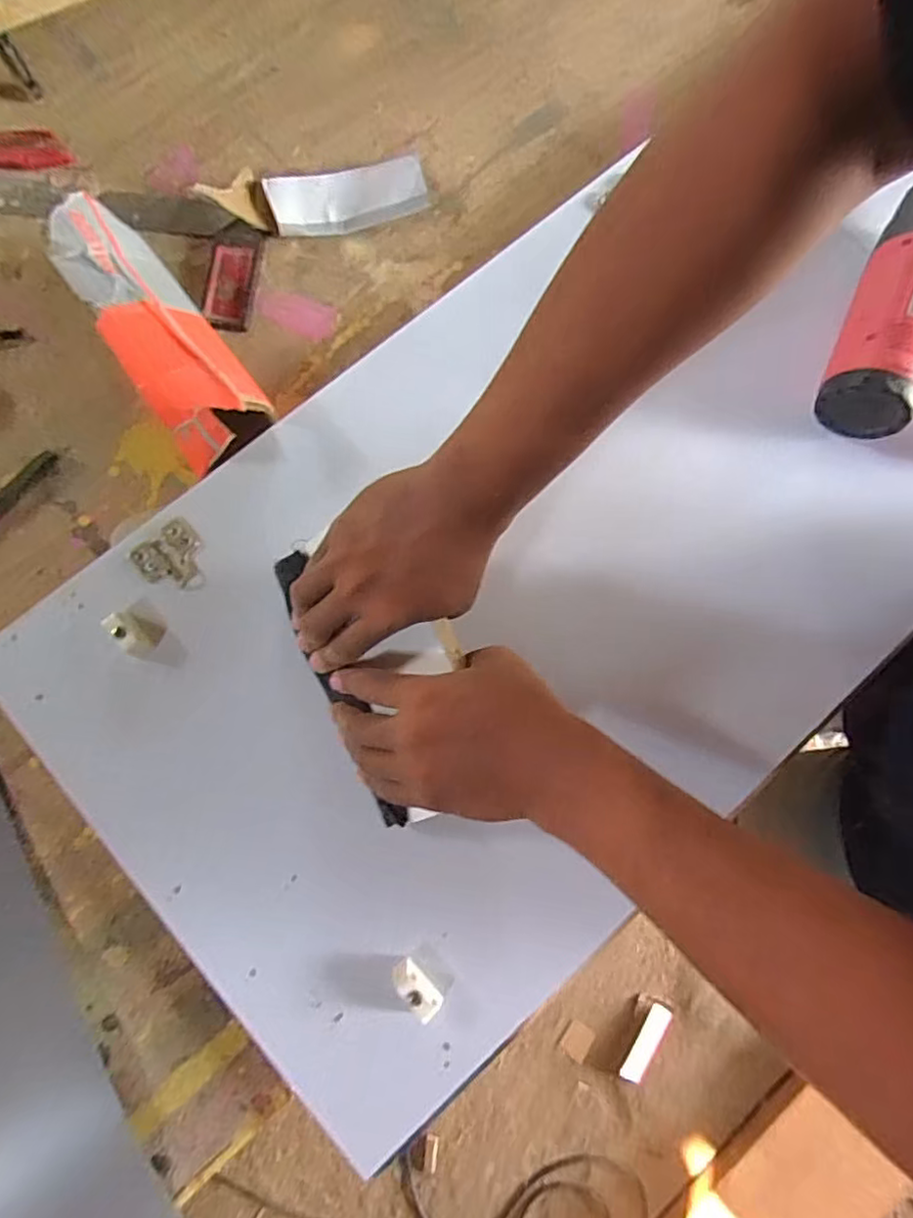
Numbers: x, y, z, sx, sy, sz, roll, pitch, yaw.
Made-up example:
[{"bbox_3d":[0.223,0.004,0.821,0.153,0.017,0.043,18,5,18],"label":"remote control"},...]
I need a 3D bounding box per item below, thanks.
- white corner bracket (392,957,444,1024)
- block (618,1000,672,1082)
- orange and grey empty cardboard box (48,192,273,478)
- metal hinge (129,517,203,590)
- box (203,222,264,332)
[{"bbox_3d":[-0.027,0.257,0.411,0.016,0.019,0.038,-43,82,-8],"label":"white corner bracket"},{"bbox_3d":[0.377,0.859,1.198,0.041,0.017,0.149,32,80,2],"label":"block"},{"bbox_3d":[-0.233,-0.220,0.478,0.077,0.102,0.214,-34,81,-7],"label":"orange and grey empty cardboard box"},{"bbox_3d":[-0.221,-0.038,0.470,0.050,0.006,0.054,-37,84,-10],"label":"metal hinge"},{"bbox_3d":[-0.198,-0.291,0.533,0.040,0.012,0.096,8,79,1],"label":"box"}]

